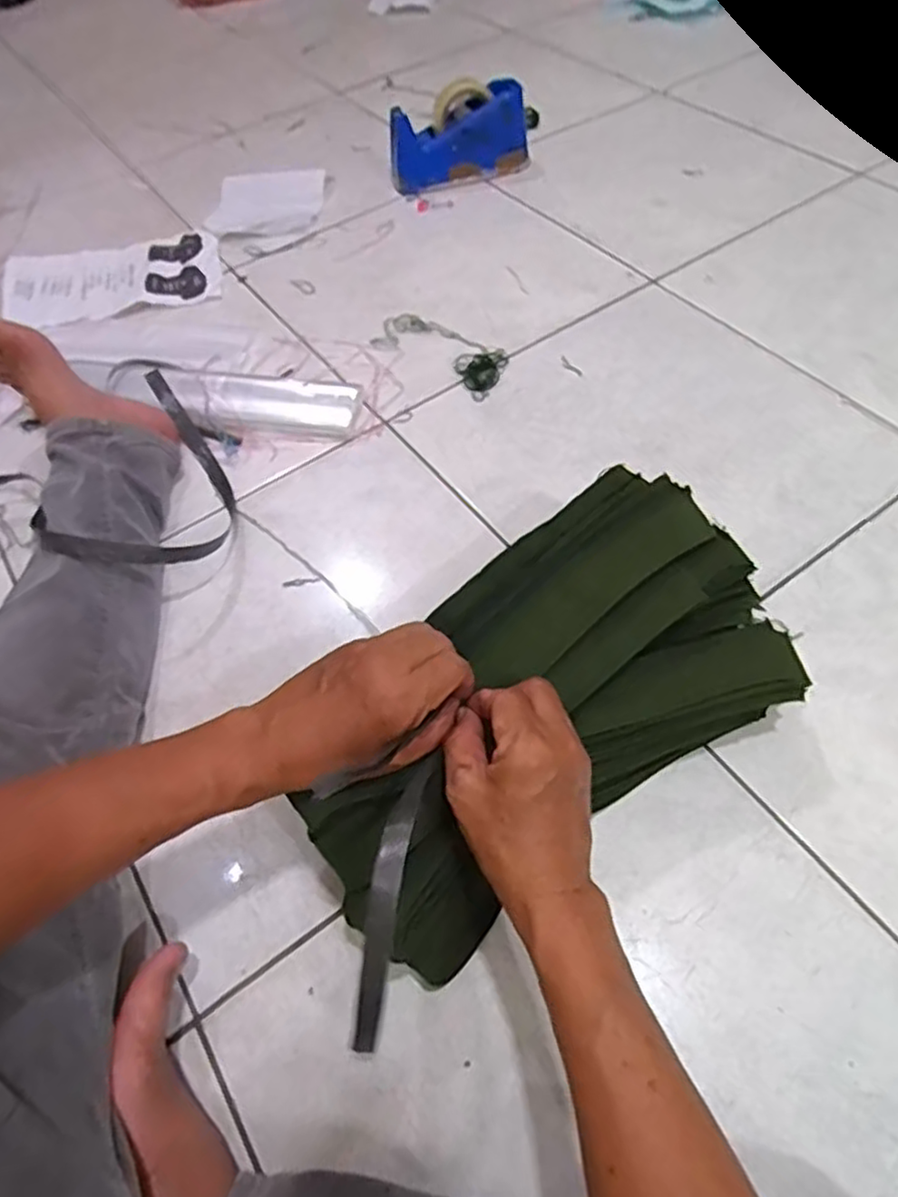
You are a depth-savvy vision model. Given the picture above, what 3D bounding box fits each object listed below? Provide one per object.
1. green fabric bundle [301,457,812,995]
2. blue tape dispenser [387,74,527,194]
[{"bbox_3d":[0.072,0.074,0.481,0.355,0.128,0.194,-38,63,-18],"label":"green fabric bundle"},{"bbox_3d":[0.015,-0.673,1.007,0.204,0.101,0.070,-18,58,-6],"label":"blue tape dispenser"}]

